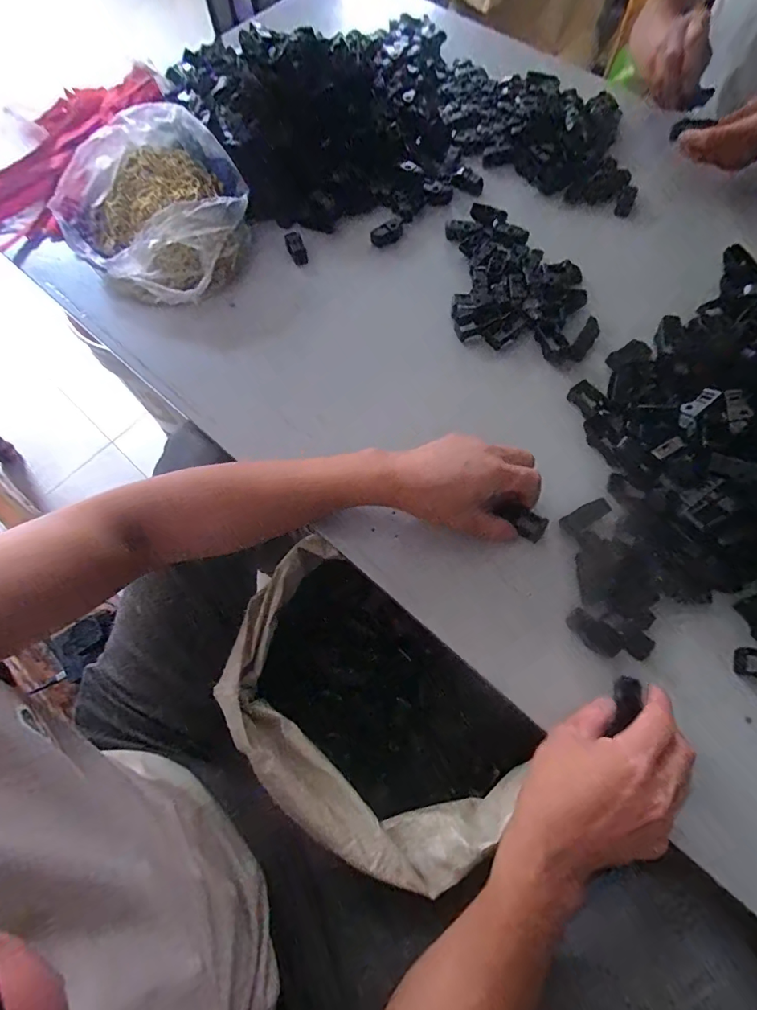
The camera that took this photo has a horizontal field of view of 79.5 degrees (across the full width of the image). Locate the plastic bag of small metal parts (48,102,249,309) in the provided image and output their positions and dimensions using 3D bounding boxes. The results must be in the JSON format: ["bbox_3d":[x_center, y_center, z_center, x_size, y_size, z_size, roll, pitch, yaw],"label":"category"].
[{"bbox_3d":[-0.267,-0.352,0.543,0.205,0.086,0.223,-34,73,-11],"label":"plastic bag of small metal parts"}]

